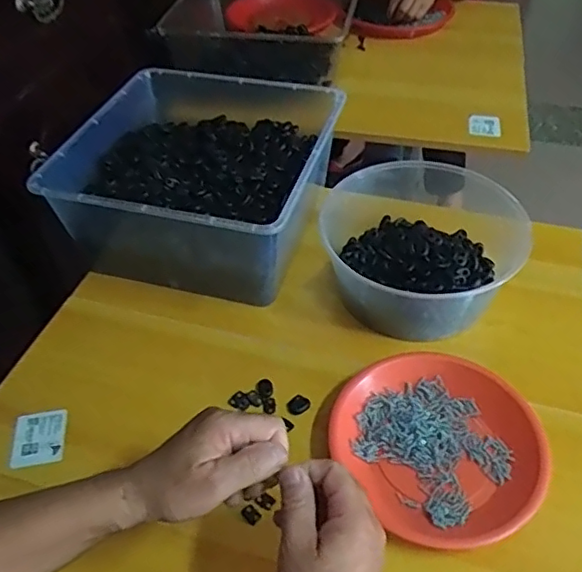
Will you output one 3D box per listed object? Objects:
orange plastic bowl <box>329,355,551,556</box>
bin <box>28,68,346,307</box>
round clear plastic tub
[{"bbox_3d":[0.142,0.144,0.560,0.179,0.028,0.188,-1,46,1],"label":"orange plastic bowl"},{"bbox_3d":[-0.103,-0.140,0.744,0.284,0.136,0.331,9,47,11],"label":"bin"},{"bbox_3d":[0.156,-0.048,0.700,0.203,0.091,0.222,-1,46,1],"label":"round clear plastic tub"}]

